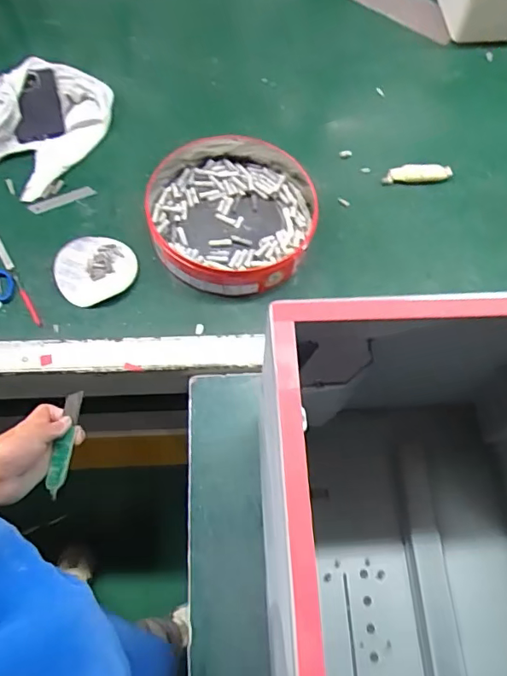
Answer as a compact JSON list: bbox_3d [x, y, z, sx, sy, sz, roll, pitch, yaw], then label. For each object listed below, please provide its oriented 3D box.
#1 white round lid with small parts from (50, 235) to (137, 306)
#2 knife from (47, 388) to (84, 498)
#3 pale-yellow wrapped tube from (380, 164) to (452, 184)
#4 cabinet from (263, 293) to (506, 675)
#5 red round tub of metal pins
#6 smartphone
[{"bbox_3d":[-0.236,-0.104,0.763,0.117,0.015,0.107,0,66,-1],"label":"white round lid with small parts"},{"bbox_3d":[-0.210,0.119,0.573,0.018,0.019,0.116,8,77,2],"label":"knife"},{"bbox_3d":[0.273,-0.275,0.856,0.111,0.018,0.030,-1,66,-2],"label":"pale-yellow wrapped tube"},{"bbox_3d":[0.172,0.282,0.429,0.316,0.332,0.571,0,66,-1],"label":"cabinet"},{"bbox_3d":[-0.030,-0.190,0.794,0.254,0.054,0.274,0,66,-1],"label":"red round tub of metal pins"},{"bbox_3d":[-0.369,-0.398,0.875,0.074,0.010,0.140,-12,78,-3],"label":"smartphone"}]

